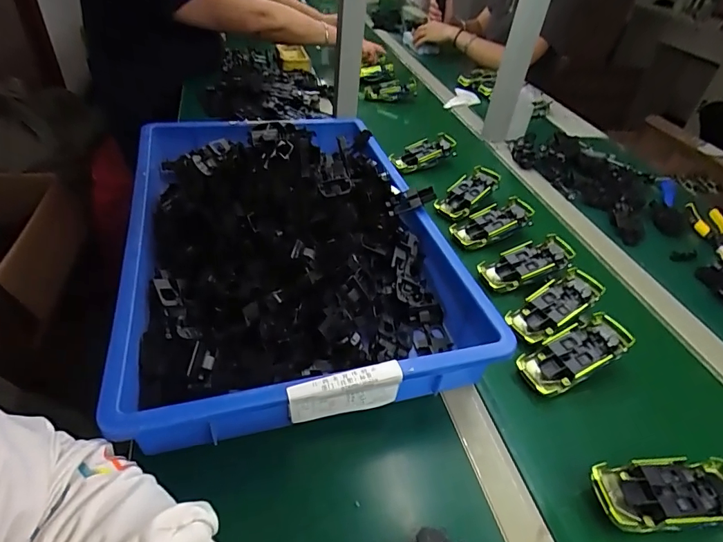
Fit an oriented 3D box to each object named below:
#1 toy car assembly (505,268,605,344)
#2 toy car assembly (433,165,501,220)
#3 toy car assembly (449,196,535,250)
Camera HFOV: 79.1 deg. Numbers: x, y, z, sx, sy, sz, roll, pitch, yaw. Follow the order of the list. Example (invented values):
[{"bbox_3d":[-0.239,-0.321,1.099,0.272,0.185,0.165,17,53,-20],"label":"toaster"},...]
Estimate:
[{"bbox_3d":[0.246,0.044,0.557,0.132,0.024,0.054,-31,53,-15],"label":"toy car assembly"},{"bbox_3d":[0.183,-0.134,0.753,0.121,0.024,0.053,-39,57,-18],"label":"toy car assembly"},{"bbox_3d":[0.208,-0.077,0.692,0.136,0.026,0.057,-24,49,-11],"label":"toy car assembly"}]

